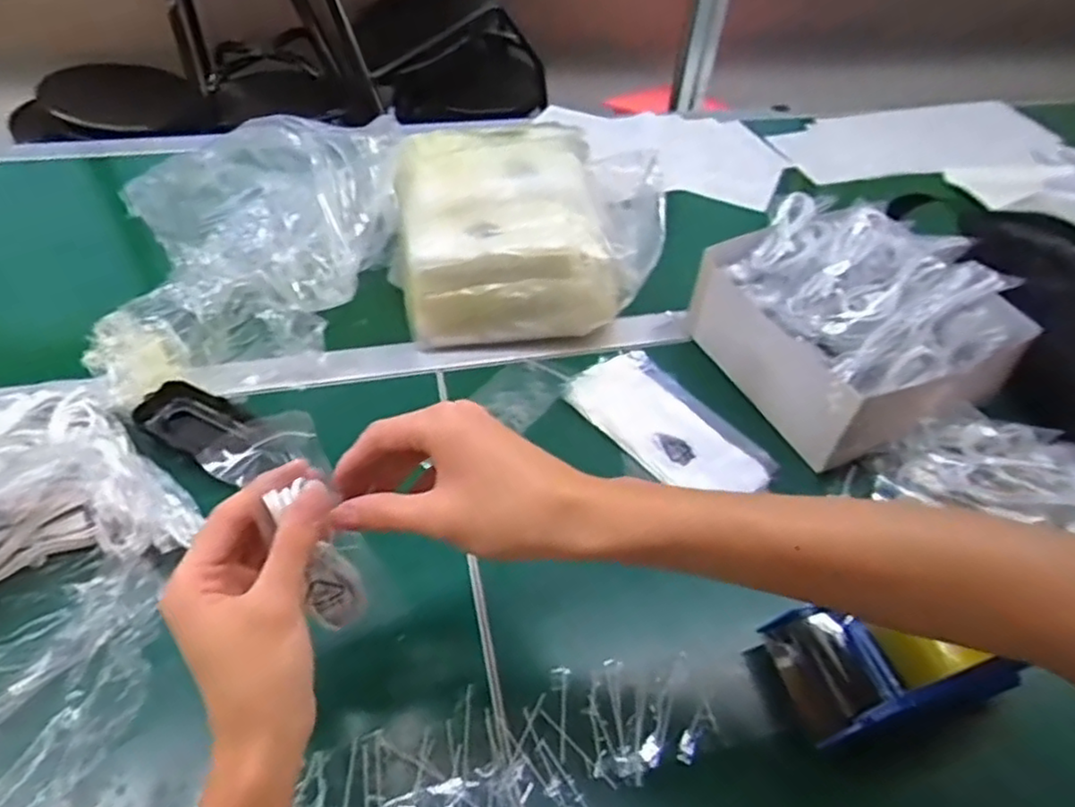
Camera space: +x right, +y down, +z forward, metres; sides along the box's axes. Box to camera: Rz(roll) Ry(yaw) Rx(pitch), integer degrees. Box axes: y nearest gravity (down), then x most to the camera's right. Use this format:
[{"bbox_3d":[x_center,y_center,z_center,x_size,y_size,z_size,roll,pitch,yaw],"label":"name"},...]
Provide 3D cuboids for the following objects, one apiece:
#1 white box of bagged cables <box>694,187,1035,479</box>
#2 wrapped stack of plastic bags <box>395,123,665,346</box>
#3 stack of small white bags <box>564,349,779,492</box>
[{"bbox_3d":[0.270,-0.078,0.583,0.180,0.118,0.224,-18,52,-20],"label":"white box of bagged cables"},{"bbox_3d":[-0.017,-0.172,0.660,0.231,0.129,0.216,-7,49,-10],"label":"wrapped stack of plastic bags"},{"bbox_3d":[0.115,0.016,0.574,0.097,0.017,0.173,-32,58,-29],"label":"stack of small white bags"}]

